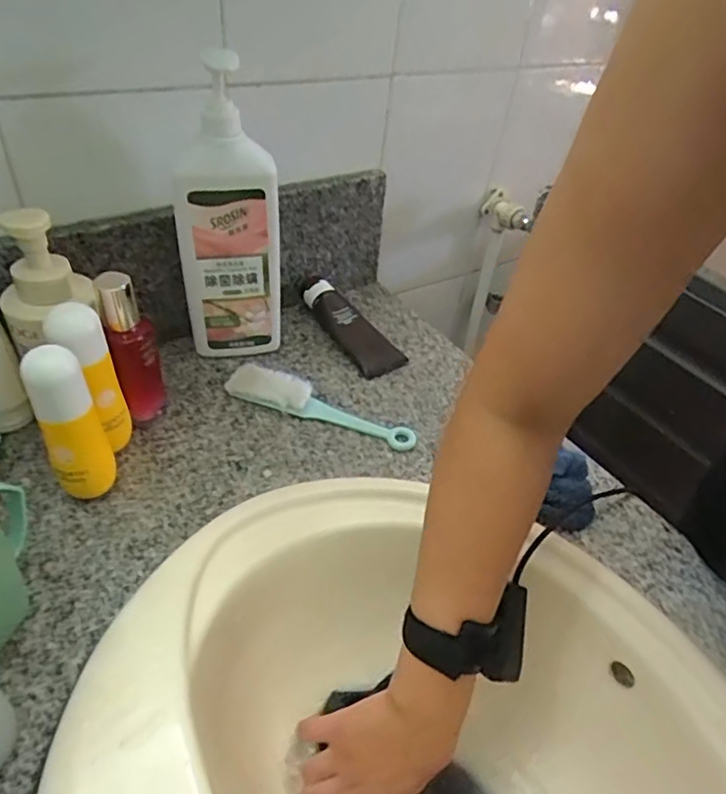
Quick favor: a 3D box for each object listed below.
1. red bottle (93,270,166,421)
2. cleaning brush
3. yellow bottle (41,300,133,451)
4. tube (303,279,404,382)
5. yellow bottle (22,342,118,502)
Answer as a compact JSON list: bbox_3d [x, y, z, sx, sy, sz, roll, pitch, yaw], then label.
[{"bbox_3d":[-0.209,-0.036,0.538,0.042,0.161,0.041,-13,45,-23],"label":"red bottle"},{"bbox_3d":[-0.043,0.009,0.610,0.201,0.022,0.046,18,43,11],"label":"cleaning brush"},{"bbox_3d":[-0.232,-0.010,0.507,0.038,0.153,0.042,18,43,12],"label":"yellow bottle"},{"bbox_3d":[-0.011,-0.087,0.706,0.058,0.040,0.153,-20,49,-28],"label":"tube"},{"bbox_3d":[-0.236,0.030,0.476,0.043,0.148,0.039,-25,51,-31],"label":"yellow bottle"}]

